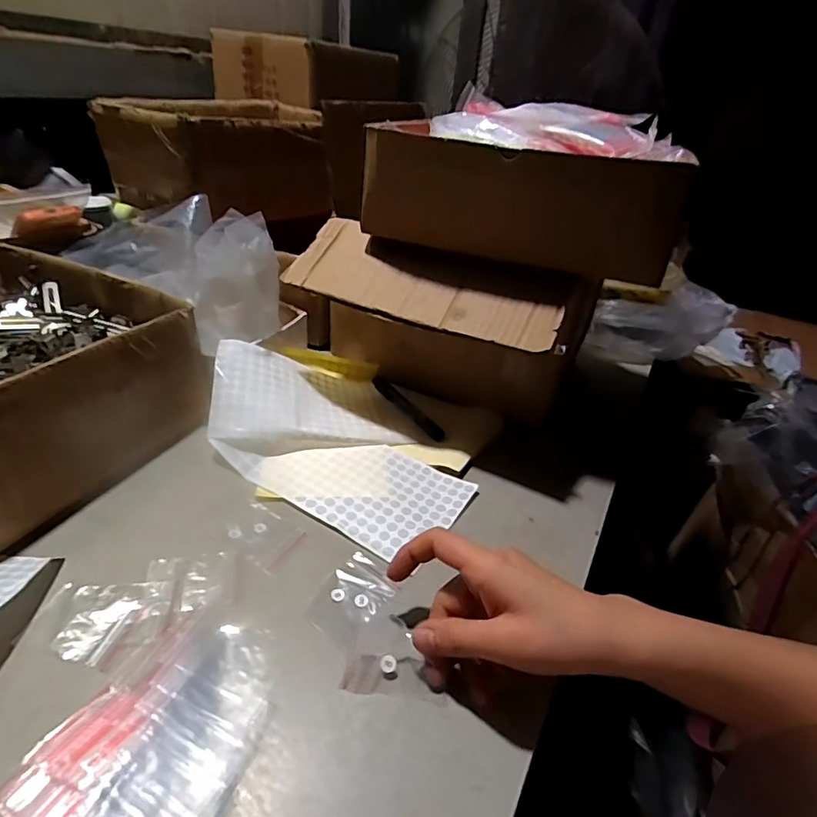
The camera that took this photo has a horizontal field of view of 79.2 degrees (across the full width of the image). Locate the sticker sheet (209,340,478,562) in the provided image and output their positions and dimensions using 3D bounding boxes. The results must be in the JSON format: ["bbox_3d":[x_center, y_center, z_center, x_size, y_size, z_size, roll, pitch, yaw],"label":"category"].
[{"bbox_3d":[-0.087,0.036,0.503,0.303,0.048,0.140,33,41,15],"label":"sticker sheet"}]

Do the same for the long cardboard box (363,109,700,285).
[{"bbox_3d":[0.107,-0.209,0.482,0.288,0.134,0.087,16,35,15],"label":"long cardboard box"}]

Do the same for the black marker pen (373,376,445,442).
[{"bbox_3d":[-0.003,-0.002,0.595,0.020,0.012,0.134,-17,40,-30],"label":"black marker pen"}]

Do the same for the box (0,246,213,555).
[{"bbox_3d":[-0.399,-0.040,0.482,0.319,0.122,0.257,21,37,21],"label":"box"}]

